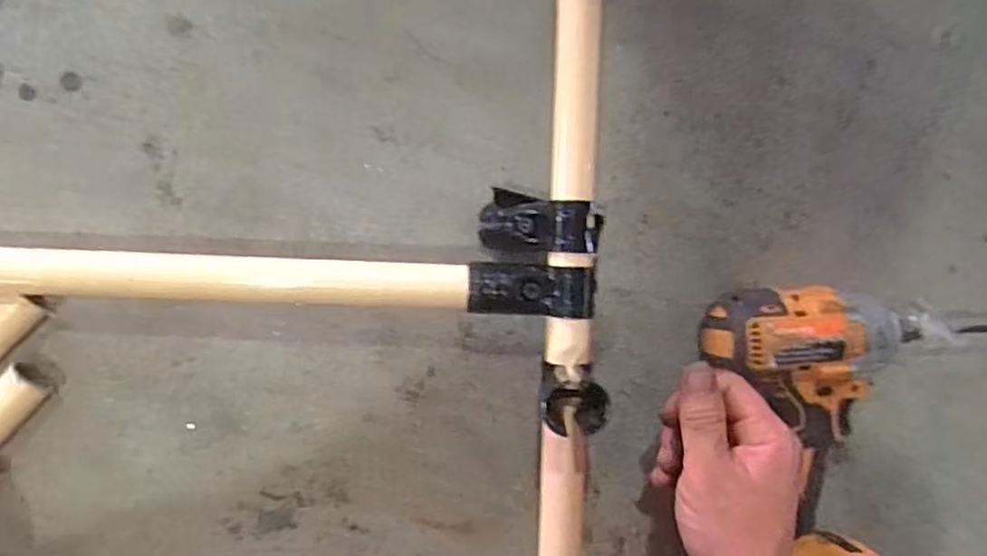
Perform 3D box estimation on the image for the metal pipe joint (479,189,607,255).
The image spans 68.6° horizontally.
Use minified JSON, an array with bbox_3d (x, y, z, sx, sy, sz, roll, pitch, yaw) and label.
[{"bbox_3d":[0.031,-0.035,0.469,0.077,0.056,0.042,8,90,-7],"label":"metal pipe joint"}]

